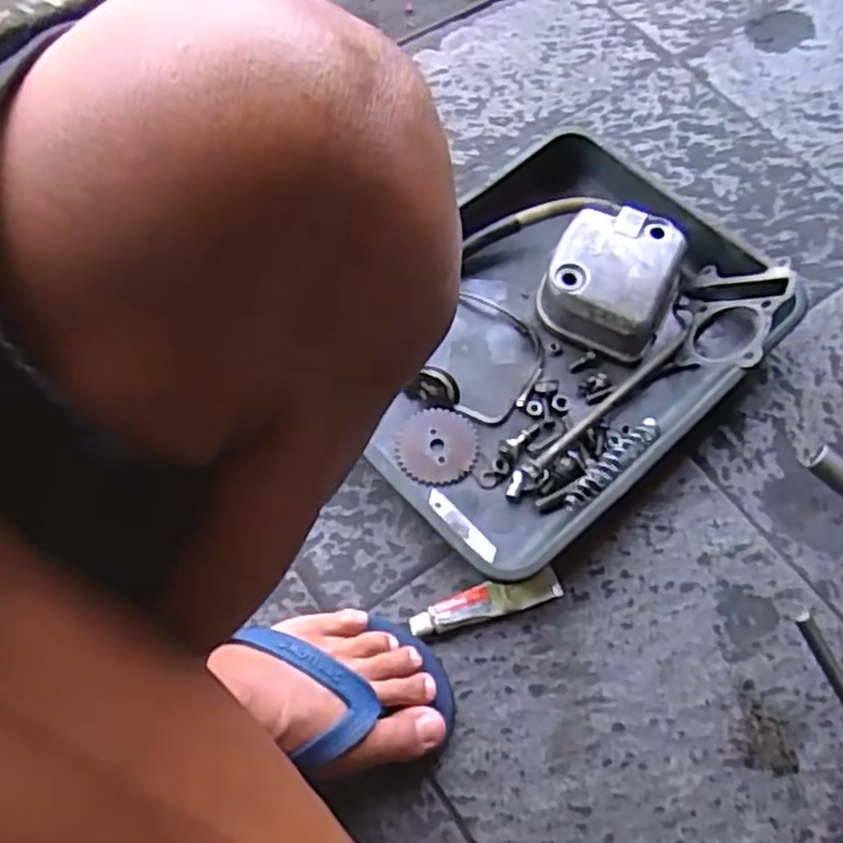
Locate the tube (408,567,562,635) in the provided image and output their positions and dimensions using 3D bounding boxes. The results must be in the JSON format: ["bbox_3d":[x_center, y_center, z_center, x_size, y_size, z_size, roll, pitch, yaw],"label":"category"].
[{"bbox_3d":[0.046,0.129,0.554,0.110,0.015,0.024,-16,65,-7],"label":"tube"}]

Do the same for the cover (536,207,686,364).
[{"bbox_3d":[0.159,-0.119,0.647,0.100,0.057,0.112,25,67,12],"label":"cover"}]

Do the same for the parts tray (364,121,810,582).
[{"bbox_3d":[0.101,-0.067,0.624,0.344,0.059,0.260,-40,70,-17],"label":"parts tray"}]

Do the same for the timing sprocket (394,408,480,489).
[{"bbox_3d":[0.012,0.019,0.608,0.064,0.005,0.062,0,64,0],"label":"timing sprocket"}]

